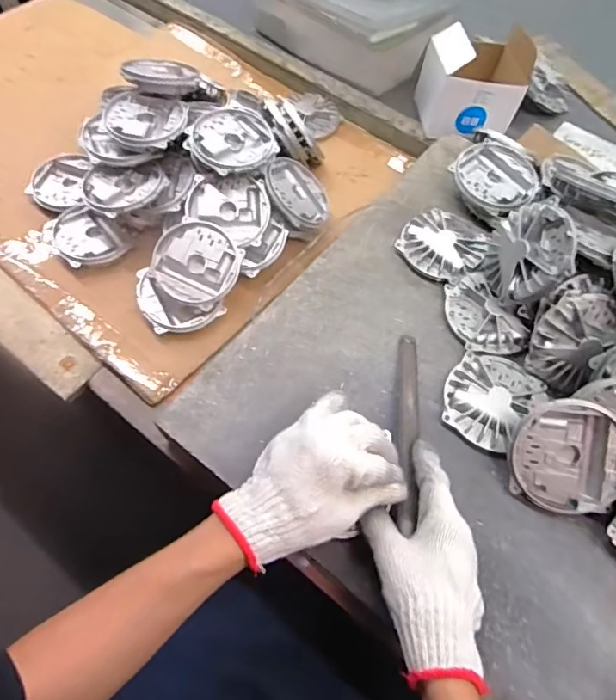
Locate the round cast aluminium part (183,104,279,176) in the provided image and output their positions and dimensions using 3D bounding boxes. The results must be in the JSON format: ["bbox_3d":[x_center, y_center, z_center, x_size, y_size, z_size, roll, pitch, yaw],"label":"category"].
[{"bbox_3d":[-0.107,-0.289,0.669,0.109,0.019,0.121,-26,66,-15],"label":"round cast aluminium part"}]

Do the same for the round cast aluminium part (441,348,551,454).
[{"bbox_3d":[0.198,0.049,0.534,0.090,0.018,0.109,33,62,19],"label":"round cast aluminium part"}]

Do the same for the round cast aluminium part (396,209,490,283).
[{"bbox_3d":[0.175,-0.140,0.630,0.104,0.022,0.107,1,61,-2],"label":"round cast aluminium part"}]

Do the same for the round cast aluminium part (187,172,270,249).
[{"bbox_3d":[-0.106,-0.196,0.664,0.110,0.027,0.090,21,89,-6],"label":"round cast aluminium part"}]

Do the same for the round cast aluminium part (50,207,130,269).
[{"bbox_3d":[-0.313,-0.158,0.697,0.091,0.024,0.108,-35,68,-19],"label":"round cast aluminium part"}]

